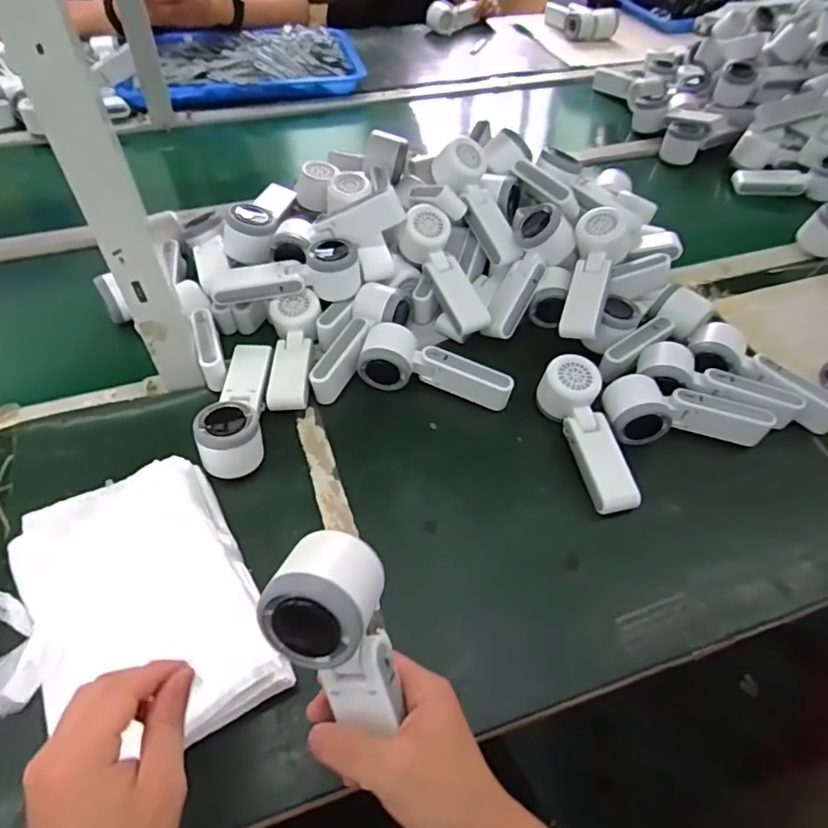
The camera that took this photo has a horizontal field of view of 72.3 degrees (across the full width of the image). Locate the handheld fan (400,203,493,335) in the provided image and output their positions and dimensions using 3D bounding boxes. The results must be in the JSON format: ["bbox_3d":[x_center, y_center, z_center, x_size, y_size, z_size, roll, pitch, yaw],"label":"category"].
[{"bbox_3d":[0.035,-0.168,0.672,0.056,0.037,0.163,-24,83,-19],"label":"handheld fan"}]

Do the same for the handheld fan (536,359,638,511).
[{"bbox_3d":[0.180,0.020,0.575,0.057,0.058,0.163,-12,55,-12],"label":"handheld fan"}]

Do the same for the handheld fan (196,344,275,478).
[{"bbox_3d":[-0.180,-0.015,0.576,0.059,0.052,0.163,-3,53,-5],"label":"handheld fan"}]

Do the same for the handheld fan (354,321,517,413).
[{"bbox_3d":[0.025,-0.049,0.623,0.167,0.049,0.060,13,53,7],"label":"handheld fan"}]

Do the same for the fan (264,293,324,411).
[{"bbox_3d":[-0.135,-0.066,0.628,0.057,0.046,0.154,0,53,-3],"label":"fan"}]

